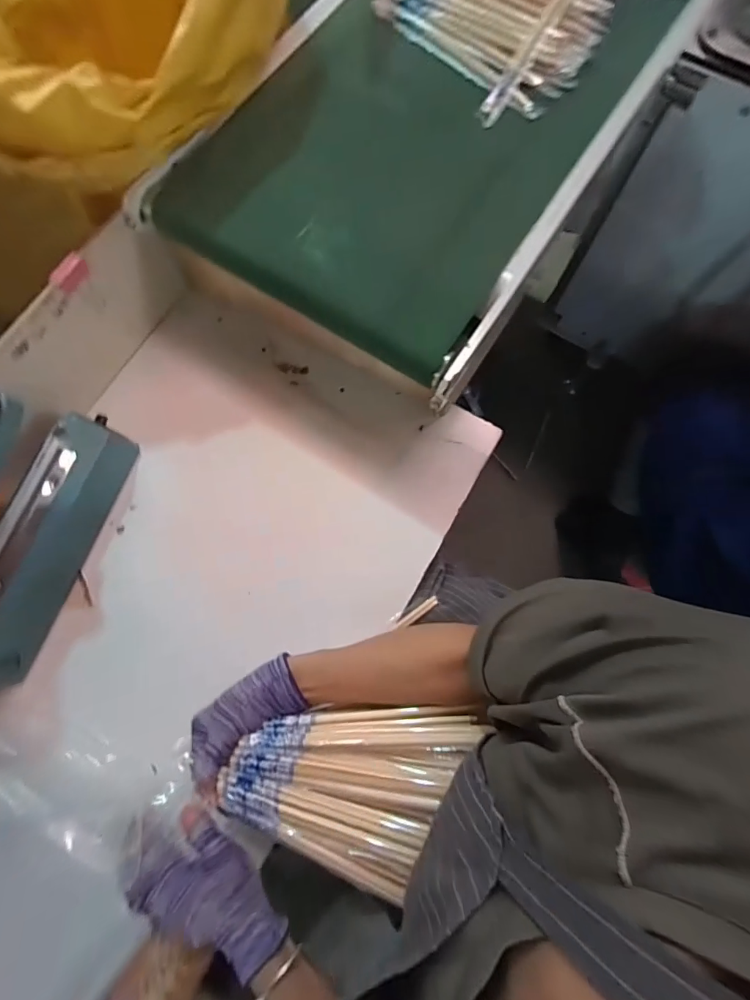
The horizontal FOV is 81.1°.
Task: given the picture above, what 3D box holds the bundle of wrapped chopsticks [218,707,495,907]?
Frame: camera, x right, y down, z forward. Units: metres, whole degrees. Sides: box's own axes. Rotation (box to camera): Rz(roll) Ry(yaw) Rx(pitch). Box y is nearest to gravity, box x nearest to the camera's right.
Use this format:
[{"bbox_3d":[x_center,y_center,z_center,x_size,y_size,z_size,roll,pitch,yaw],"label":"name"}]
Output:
[{"bbox_3d":[-0.016,0.247,0.372,0.215,0.057,0.111,-3,77,0],"label":"bundle of wrapped chopsticks"}]

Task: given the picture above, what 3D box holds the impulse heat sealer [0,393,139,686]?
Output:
[{"bbox_3d":[-0.389,0.039,0.465,0.068,0.181,0.306,18,78,5],"label":"impulse heat sealer"}]

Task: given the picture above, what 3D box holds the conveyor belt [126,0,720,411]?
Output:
[{"bbox_3d":[0.076,-0.476,0.534,0.425,0.042,0.653,33,80,8],"label":"conveyor belt"}]

